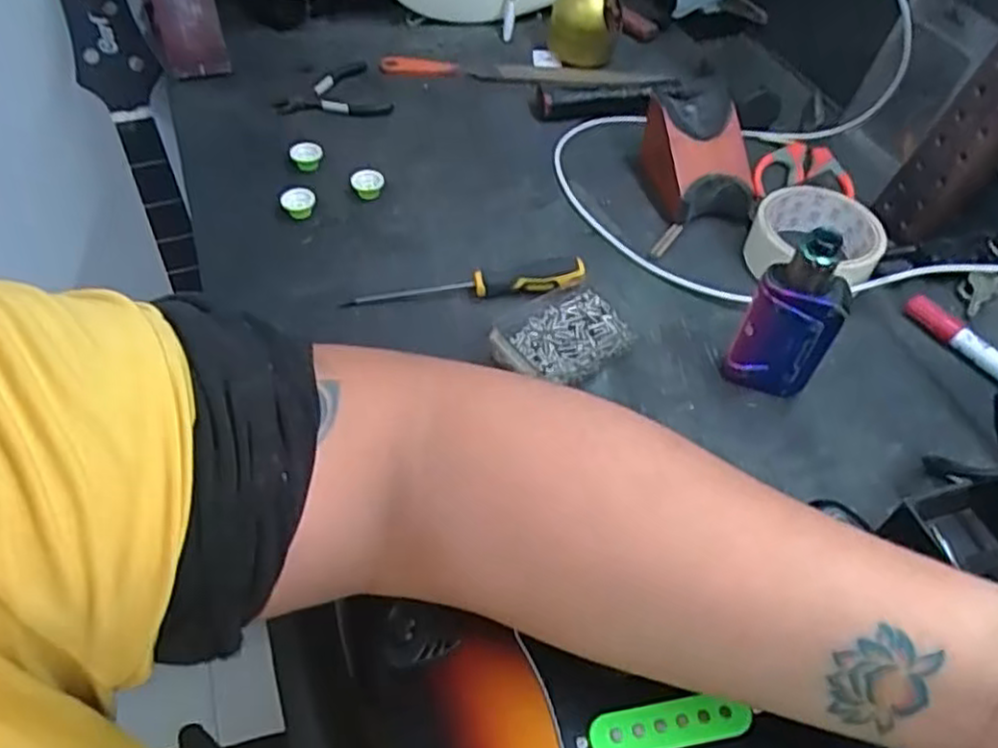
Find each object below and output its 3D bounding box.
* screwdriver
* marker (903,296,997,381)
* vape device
[{"bbox_3d":[-0.023,-0.065,0.515,0.165,0.021,0.025,-3,51,-5],"label":"screwdriver"},{"bbox_3d":[0.332,-0.014,0.496,0.017,0.011,0.116,-25,56,-21],"label":"marker"},{"bbox_3d":[0.177,-0.036,0.439,0.054,0.126,0.026,21,53,14],"label":"vape device"}]

